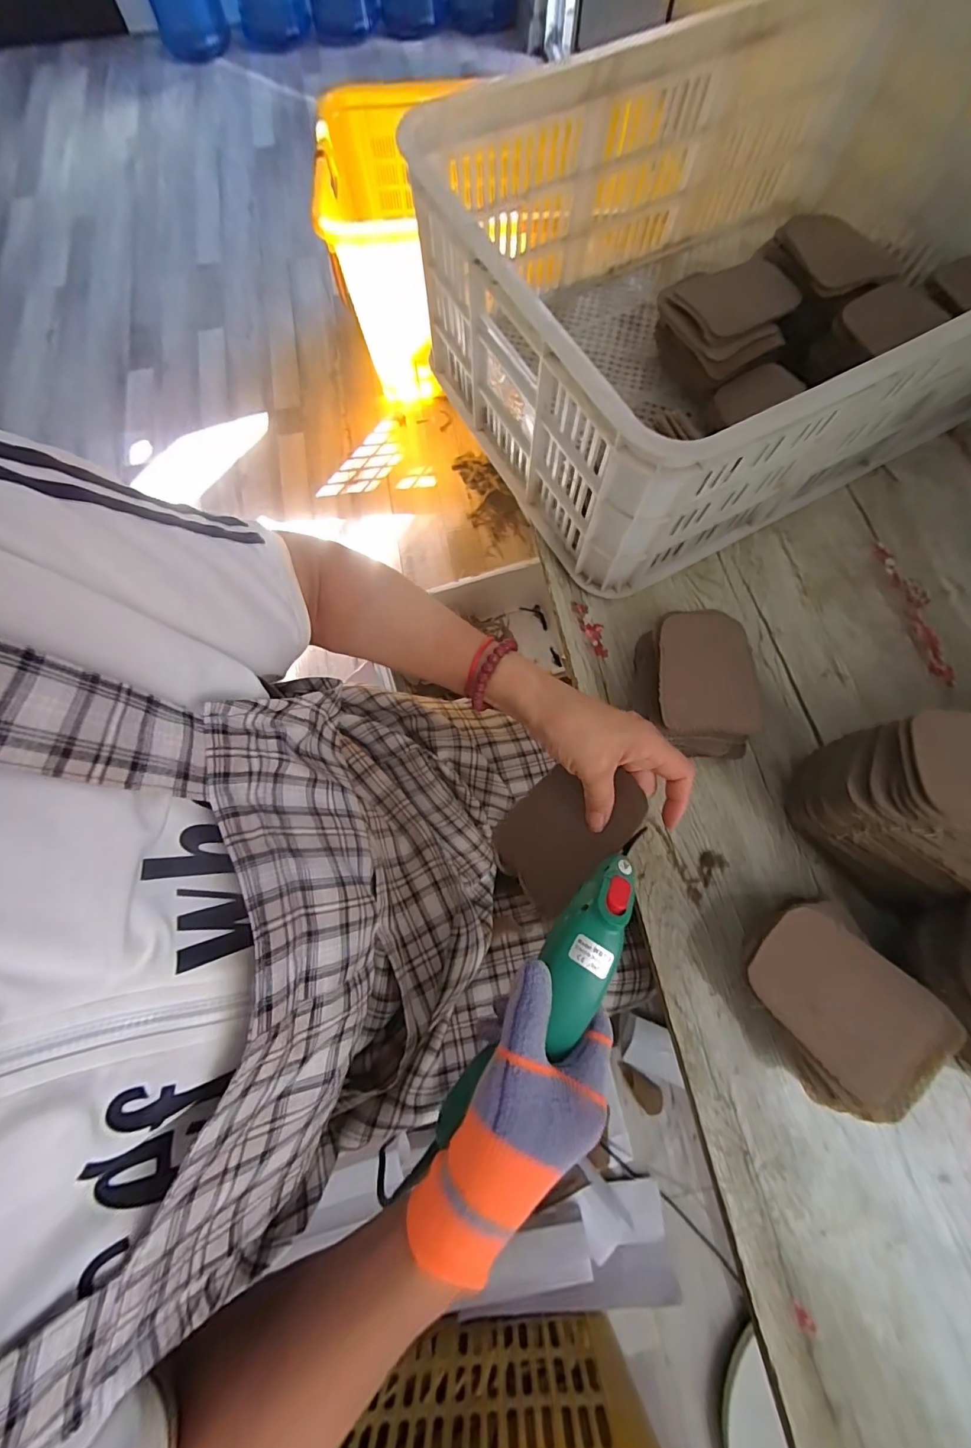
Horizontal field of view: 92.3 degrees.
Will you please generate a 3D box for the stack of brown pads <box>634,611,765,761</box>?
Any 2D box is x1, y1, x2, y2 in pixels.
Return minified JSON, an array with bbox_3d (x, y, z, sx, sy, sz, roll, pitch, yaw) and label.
[{"bbox_3d":[0.190,-0.037,0.435,0.099,0.070,0.131,5,73,2],"label":"stack of brown pads"}]

